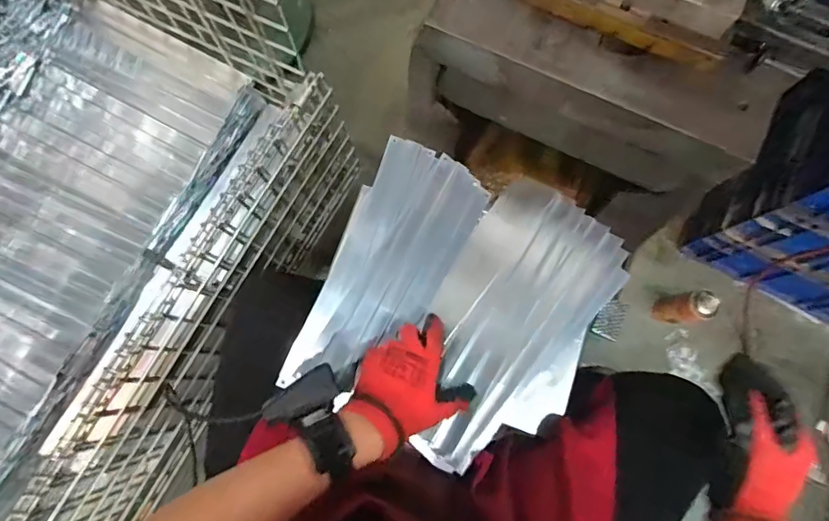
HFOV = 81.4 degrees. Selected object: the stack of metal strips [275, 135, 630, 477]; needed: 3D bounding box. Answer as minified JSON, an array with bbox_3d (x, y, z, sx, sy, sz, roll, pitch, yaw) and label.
[{"bbox_3d":[0.050,0.047,0.573,0.321,0.032,0.327,28,79,6],"label":"stack of metal strips"}]

